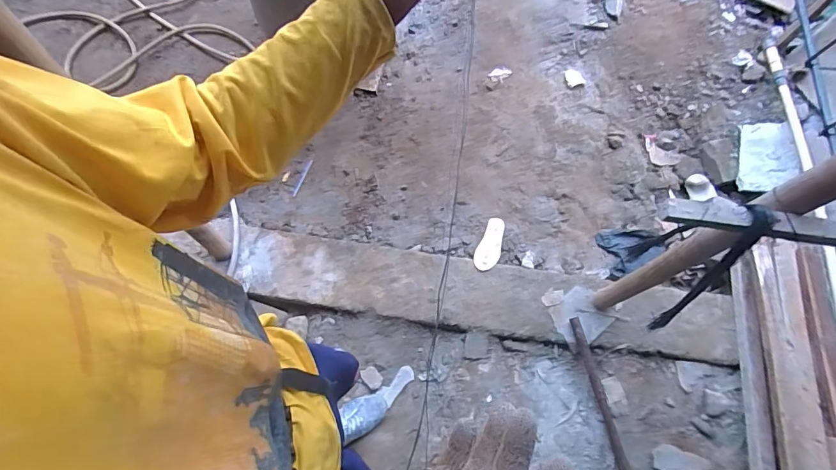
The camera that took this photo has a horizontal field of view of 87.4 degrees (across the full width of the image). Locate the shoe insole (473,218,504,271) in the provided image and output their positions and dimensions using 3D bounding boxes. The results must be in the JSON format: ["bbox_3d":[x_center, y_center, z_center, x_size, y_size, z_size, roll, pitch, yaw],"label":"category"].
[{"bbox_3d":[0.283,0.030,1.689,0.086,0.022,0.264,22,48,6],"label":"shoe insole"}]

